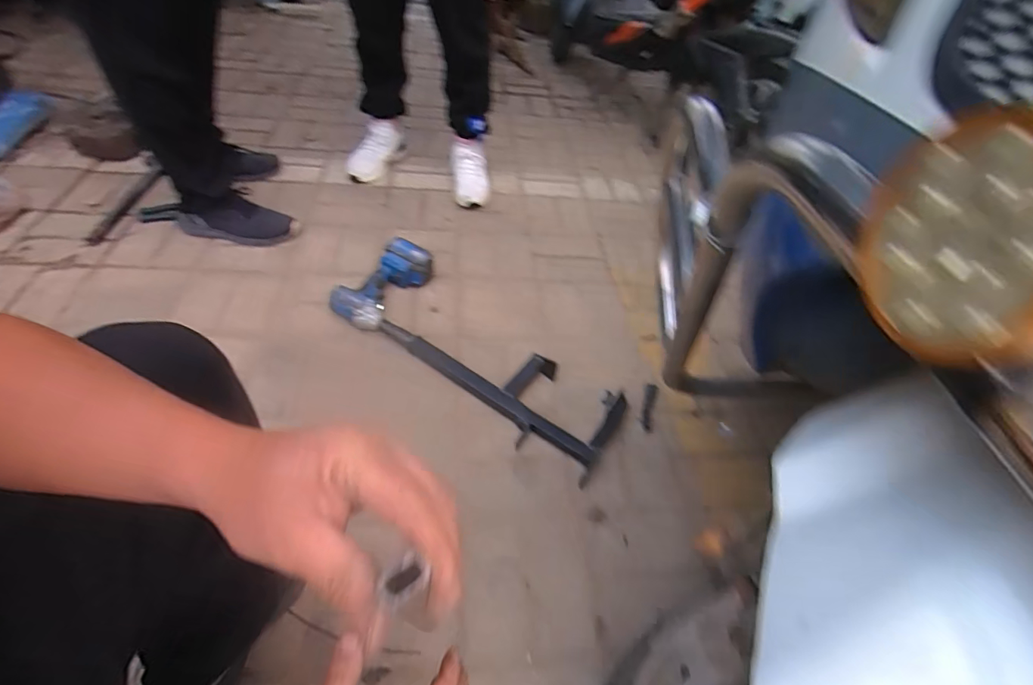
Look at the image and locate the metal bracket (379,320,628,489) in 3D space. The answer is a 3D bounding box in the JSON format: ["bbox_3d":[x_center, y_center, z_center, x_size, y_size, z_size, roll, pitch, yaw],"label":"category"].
[{"bbox_3d":[-0.046,0.067,0.966,0.516,0.046,0.196,28,50,16],"label":"metal bracket"}]

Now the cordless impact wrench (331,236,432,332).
[{"bbox_3d":[-0.292,-0.129,1.077,0.123,0.084,0.231,27,50,15],"label":"cordless impact wrench"}]

